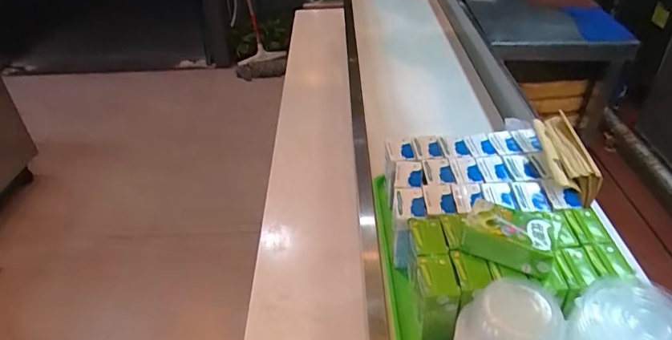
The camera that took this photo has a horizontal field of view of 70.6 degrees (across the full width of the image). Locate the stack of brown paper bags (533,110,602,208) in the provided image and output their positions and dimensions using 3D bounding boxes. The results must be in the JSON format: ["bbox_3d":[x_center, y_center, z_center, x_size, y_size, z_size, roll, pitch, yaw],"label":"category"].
[{"bbox_3d":[0.338,-0.022,0.706,0.049,0.053,0.143,-2,38,0],"label":"stack of brown paper bags"}]

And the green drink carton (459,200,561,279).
[{"bbox_3d":[0.215,0.078,0.587,0.105,0.044,0.078,16,41,22],"label":"green drink carton"}]

